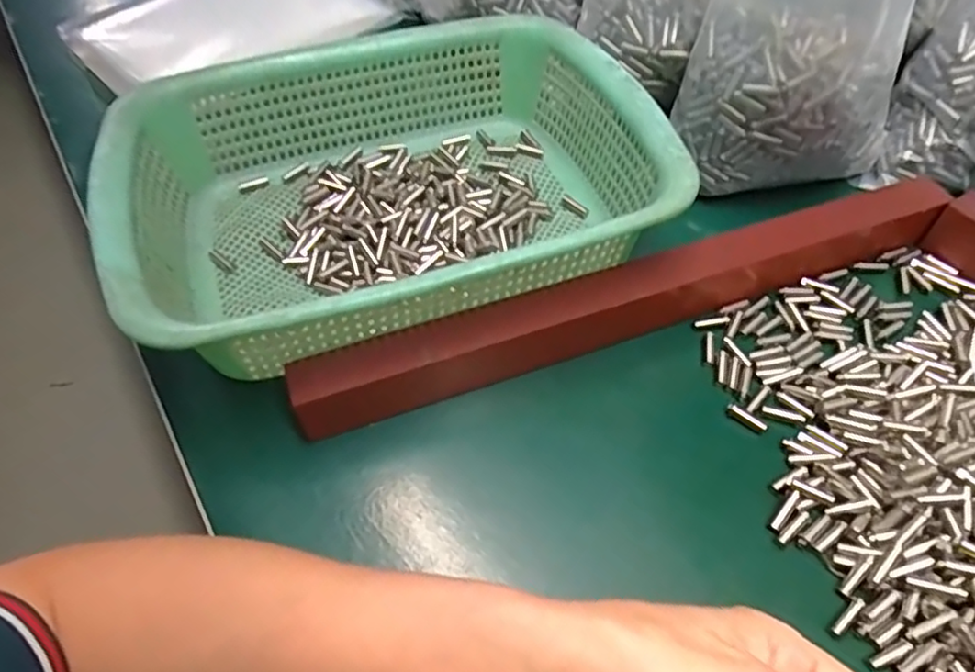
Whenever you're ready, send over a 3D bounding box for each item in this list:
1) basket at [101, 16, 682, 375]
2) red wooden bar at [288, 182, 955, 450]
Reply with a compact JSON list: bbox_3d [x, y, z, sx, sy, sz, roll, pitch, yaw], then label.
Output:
[{"bbox_3d":[-0.053,-0.088,0.362,0.284,0.084,0.213,-17,56,-9],"label":"basket"},{"bbox_3d":[0.089,-0.027,0.345,0.386,0.033,0.029,-19,56,-11],"label":"red wooden bar"}]

